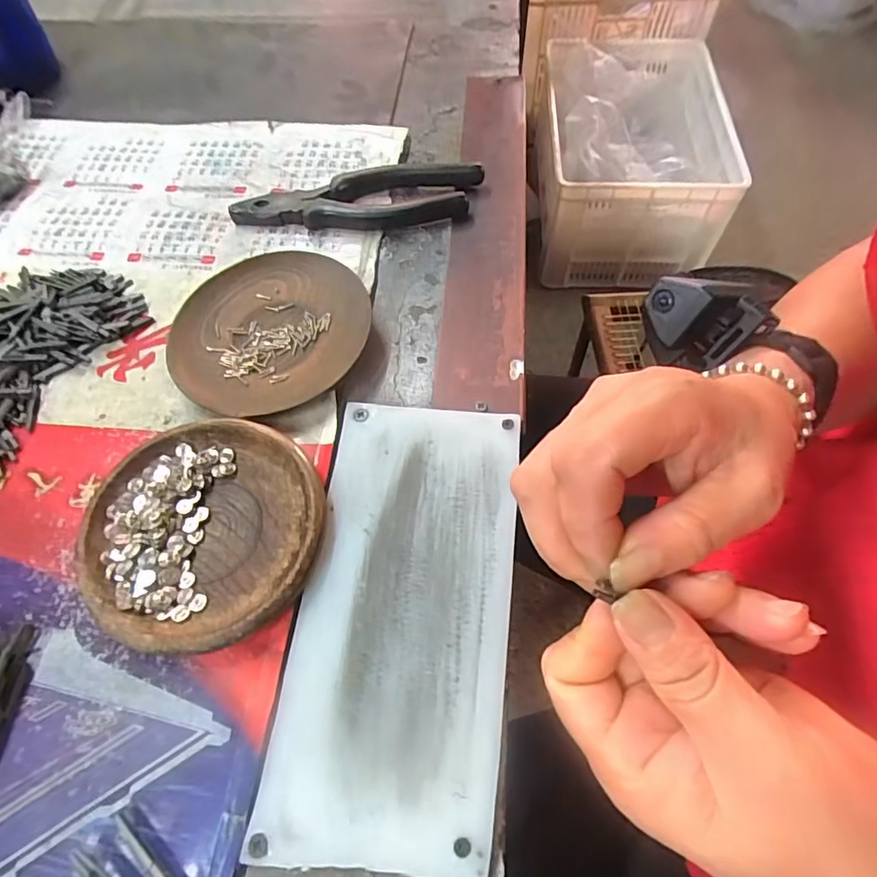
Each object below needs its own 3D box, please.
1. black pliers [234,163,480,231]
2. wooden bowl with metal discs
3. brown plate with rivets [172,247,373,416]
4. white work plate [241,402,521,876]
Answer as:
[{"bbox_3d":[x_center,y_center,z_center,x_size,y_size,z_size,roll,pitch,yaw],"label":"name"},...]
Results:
[{"bbox_3d":[-0.055,-0.163,0.364,0.167,0.018,0.045,-4,62,2],"label":"black pliers"},{"bbox_3d":[-0.112,0.043,0.258,0.111,0.016,0.112,-2,62,3],"label":"wooden bowl with metal discs"},{"bbox_3d":[-0.099,-0.064,0.316,0.114,0.017,0.112,-2,62,3],"label":"brown plate with rivets"},{"bbox_3d":[-0.015,0.072,0.242,0.093,0.008,0.195,4,62,6],"label":"white work plate"}]

